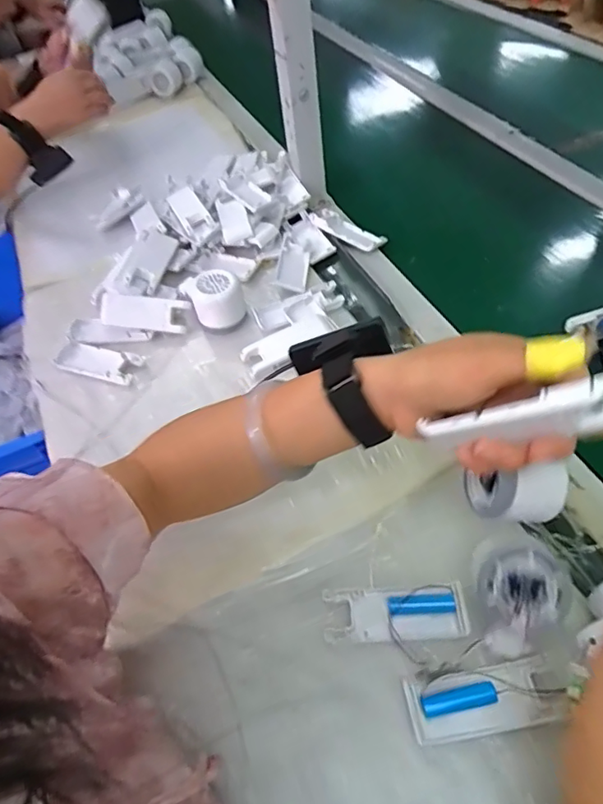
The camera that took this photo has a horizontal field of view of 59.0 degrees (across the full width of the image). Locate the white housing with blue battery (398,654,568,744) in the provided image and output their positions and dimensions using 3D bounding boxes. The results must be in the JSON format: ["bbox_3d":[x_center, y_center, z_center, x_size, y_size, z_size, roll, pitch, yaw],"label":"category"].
[{"bbox_3d":[0.123,0.201,0.360,0.099,0.017,0.038,-10,50,0],"label":"white housing with blue battery"}]

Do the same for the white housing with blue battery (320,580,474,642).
[{"bbox_3d":[0.070,0.159,0.402,0.103,0.016,0.037,-4,50,4],"label":"white housing with blue battery"}]

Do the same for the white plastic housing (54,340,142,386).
[{"bbox_3d":[-0.232,-0.045,0.606,0.103,0.009,0.043,13,54,18],"label":"white plastic housing"}]

